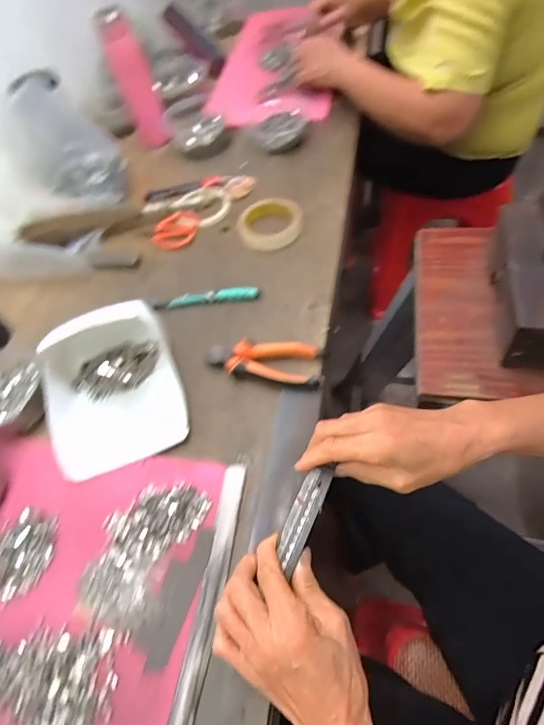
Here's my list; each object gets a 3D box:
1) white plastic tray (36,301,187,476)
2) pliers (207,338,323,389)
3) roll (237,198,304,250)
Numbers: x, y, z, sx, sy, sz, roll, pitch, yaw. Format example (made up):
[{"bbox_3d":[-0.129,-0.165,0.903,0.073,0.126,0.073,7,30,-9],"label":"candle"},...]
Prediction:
[{"bbox_3d":[-0.193,0.016,0.488,0.156,0.077,0.190,-20,57,-6],"label":"white plastic tray"},{"bbox_3d":[-0.011,0.001,0.511,0.140,0.029,0.053,3,58,13],"label":"pliers"},{"bbox_3d":[-0.002,-0.218,0.652,0.100,0.028,0.105,-1,58,2],"label":"roll"}]

